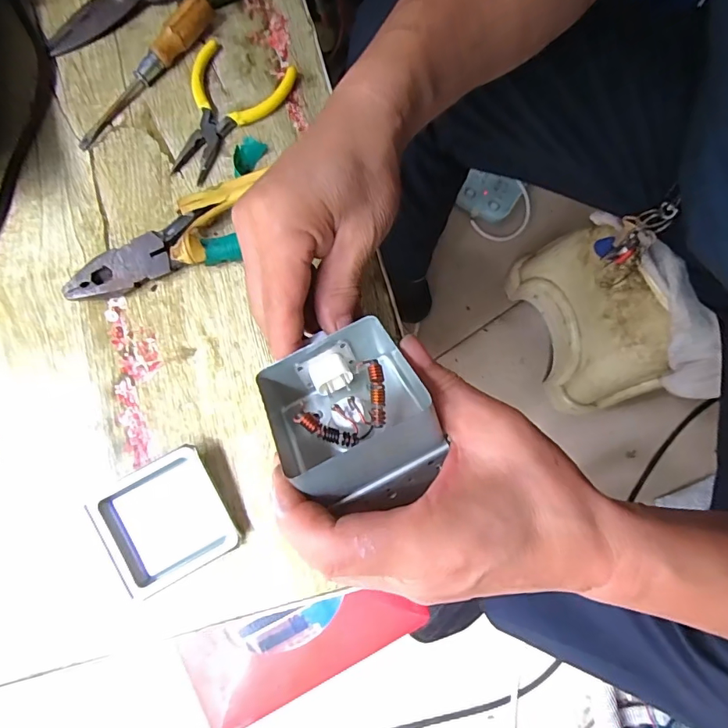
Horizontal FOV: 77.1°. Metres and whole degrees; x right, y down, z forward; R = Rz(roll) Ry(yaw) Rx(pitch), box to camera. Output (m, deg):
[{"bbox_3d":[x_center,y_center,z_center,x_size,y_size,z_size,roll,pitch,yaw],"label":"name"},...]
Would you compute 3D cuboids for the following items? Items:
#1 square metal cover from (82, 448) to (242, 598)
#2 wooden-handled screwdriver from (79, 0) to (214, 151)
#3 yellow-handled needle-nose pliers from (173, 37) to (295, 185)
[{"bbox_3d":[-0.121,0.095,0.278,0.069,0.013,0.069,-28,78,-8],"label":"square metal cover"},{"bbox_3d":[-0.169,-0.228,0.351,0.019,0.026,0.149,35,78,7],"label":"wooden-handled screwdriver"},{"bbox_3d":[-0.111,-0.194,0.353,0.076,0.010,0.118,24,77,4],"label":"yellow-handled needle-nose pliers"}]

